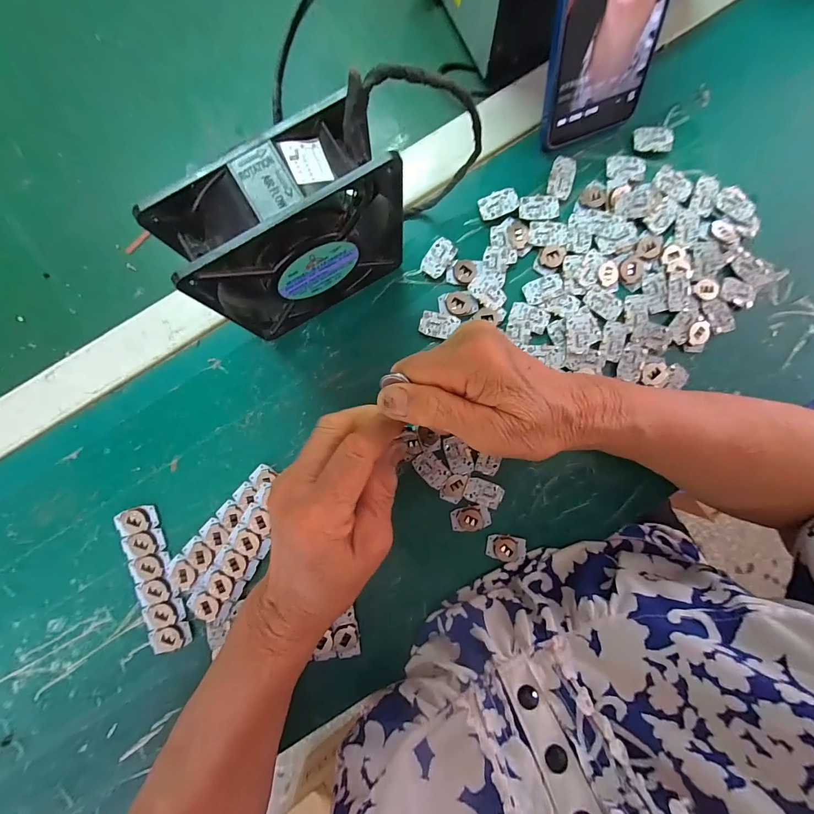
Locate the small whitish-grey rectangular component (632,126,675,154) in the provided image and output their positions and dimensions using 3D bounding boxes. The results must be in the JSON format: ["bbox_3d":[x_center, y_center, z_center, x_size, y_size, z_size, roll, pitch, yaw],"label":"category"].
[{"bbox_3d":[0.191,-0.209,0.278,0.029,0.004,0.019,-1,88,0],"label":"small whitish-grey rectangular component"}]

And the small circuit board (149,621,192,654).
[{"bbox_3d":[-0.176,0.172,0.267,0.027,0.007,0.020,-19,88,-1],"label":"small circuit board"}]

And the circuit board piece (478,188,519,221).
[{"bbox_3d":[0.070,-0.155,0.276,0.030,0.005,0.018,-23,88,-1],"label":"circuit board piece"}]

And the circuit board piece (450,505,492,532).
[{"bbox_3d":[0.049,0.086,0.276,0.030,0.004,0.018,-11,88,0],"label":"circuit board piece"}]

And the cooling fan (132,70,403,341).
[{"bbox_3d":[-0.060,-0.096,0.215,0.126,0.128,0.040,-29,88,-1],"label":"cooling fan"}]

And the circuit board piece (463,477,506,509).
[{"bbox_3d":[0.059,0.066,0.273,0.029,0.004,0.019,17,88,1],"label":"circuit board piece"}]

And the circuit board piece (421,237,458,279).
[{"bbox_3d":[0.025,-0.114,0.277,0.019,0.007,0.031,31,88,1],"label":"circuit board piece"}]

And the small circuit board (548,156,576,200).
[{"bbox_3d":[0.119,-0.176,0.276,0.018,0.004,0.031,15,88,1],"label":"small circuit board"}]

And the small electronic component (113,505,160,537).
[{"bbox_3d":[-0.203,0.085,0.269,0.029,0.004,0.018,-17,88,-1],"label":"small electronic component"}]

